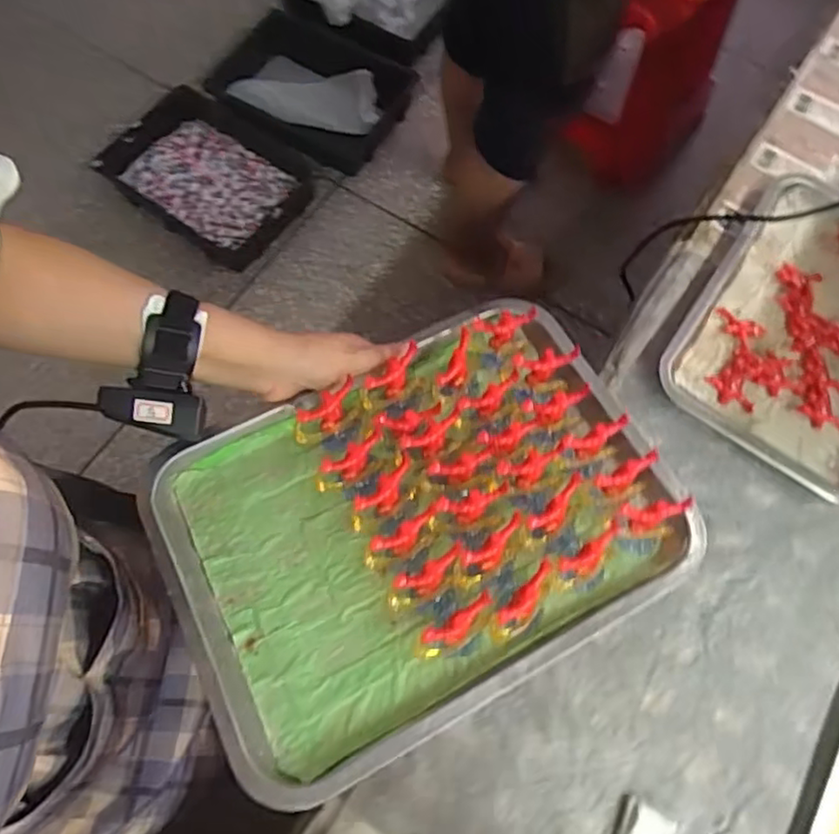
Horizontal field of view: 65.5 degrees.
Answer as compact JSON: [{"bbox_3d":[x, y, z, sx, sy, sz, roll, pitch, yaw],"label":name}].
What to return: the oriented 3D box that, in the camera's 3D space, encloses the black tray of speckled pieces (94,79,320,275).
[{"bbox_3d":[-0.496,-0.573,1.558,0.461,0.076,0.318,32,76,12],"label":"black tray of speckled pieces"}]

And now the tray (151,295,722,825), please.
[{"bbox_3d":[0.000,0.069,0.464,0.334,0.054,0.251,-28,73,-10],"label":"tray"}]

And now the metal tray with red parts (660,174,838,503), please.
[{"bbox_3d":[0.383,-0.088,0.624,0.215,0.020,0.304,32,73,10],"label":"metal tray with red parts"}]

